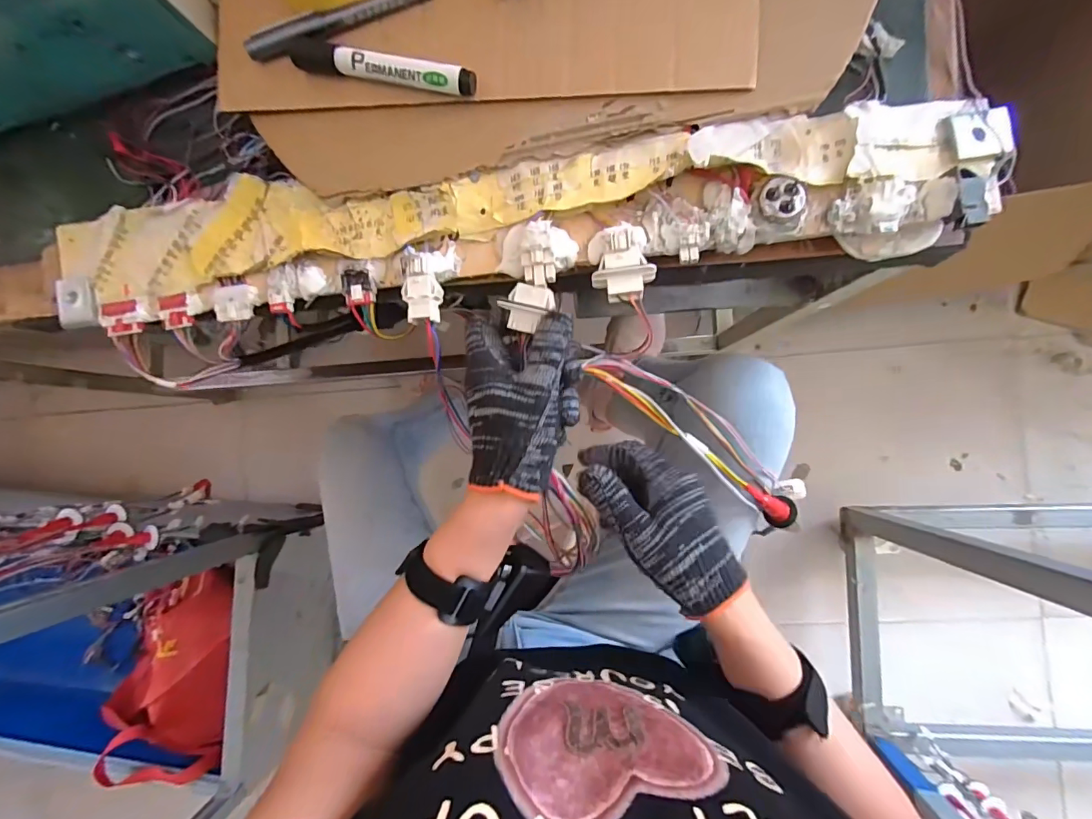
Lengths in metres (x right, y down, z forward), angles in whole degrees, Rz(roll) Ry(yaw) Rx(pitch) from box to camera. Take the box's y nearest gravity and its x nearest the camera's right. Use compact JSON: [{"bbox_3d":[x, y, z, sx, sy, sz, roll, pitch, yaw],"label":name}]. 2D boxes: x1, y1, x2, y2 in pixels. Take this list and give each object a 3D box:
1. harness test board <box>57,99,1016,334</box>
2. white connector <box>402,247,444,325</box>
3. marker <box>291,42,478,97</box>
[{"bbox_3d":[-0.046,-0.122,0.327,0.658,0.034,0.114,-3,88,6],"label":"harness test board"},{"bbox_3d":[-0.087,-0.086,0.323,0.024,0.013,0.051,-6,88,6],"label":"white connector"},{"bbox_3d":[-0.114,-0.238,0.324,0.132,0.015,0.018,16,90,6],"label":"marker"}]

